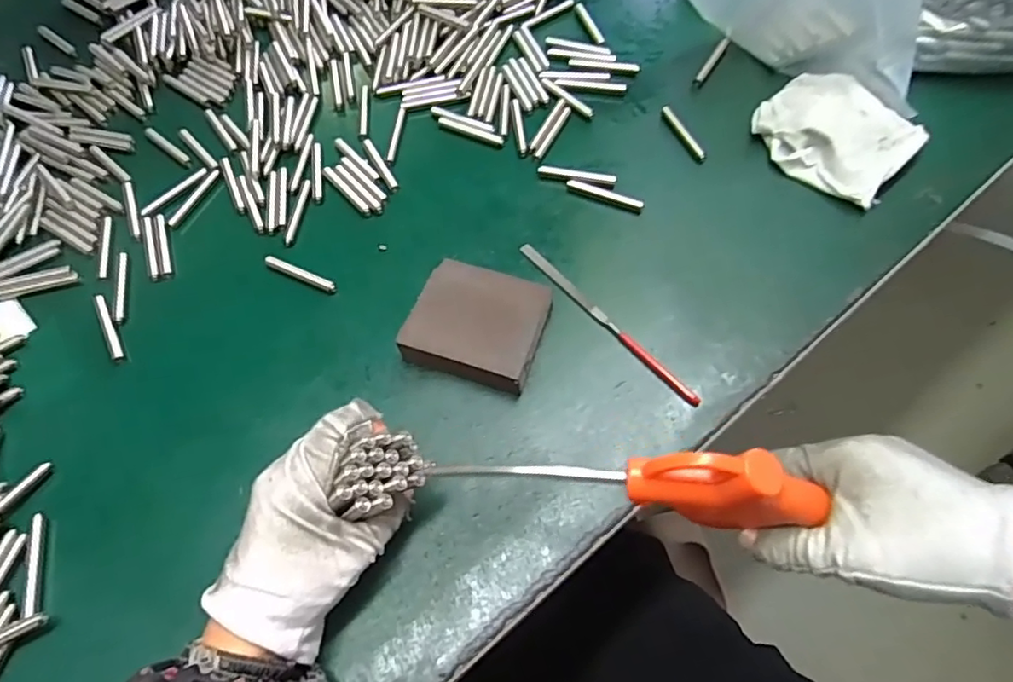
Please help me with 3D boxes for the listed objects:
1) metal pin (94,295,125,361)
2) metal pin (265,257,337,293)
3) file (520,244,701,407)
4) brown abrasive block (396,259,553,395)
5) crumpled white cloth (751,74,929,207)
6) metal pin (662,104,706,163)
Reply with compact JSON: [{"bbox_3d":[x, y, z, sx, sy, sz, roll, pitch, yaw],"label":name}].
[{"bbox_3d":[-0.275,-0.010,0.407,0.008,0.004,0.059,-29,66,-12],"label":"metal pin"},{"bbox_3d":[-0.146,-0.047,0.417,0.059,0.006,0.009,23,67,15],"label":"metal pin"},{"bbox_3d":[0.064,-0.015,0.386,0.009,0.006,0.158,-38,67,-15],"label":"file"},{"bbox_3d":[-0.017,-0.010,0.379,0.081,0.025,0.070,19,66,13],"label":"brown abrasive block"},{"bbox_3d":[0.241,-0.148,0.432,0.085,0.037,0.109,-40,67,-15],"label":"crumpled white cloth"},{"bbox_3d":[0.137,-0.161,0.457,0.009,0.009,0.060,-19,64,-7],"label":"metal pin"}]

